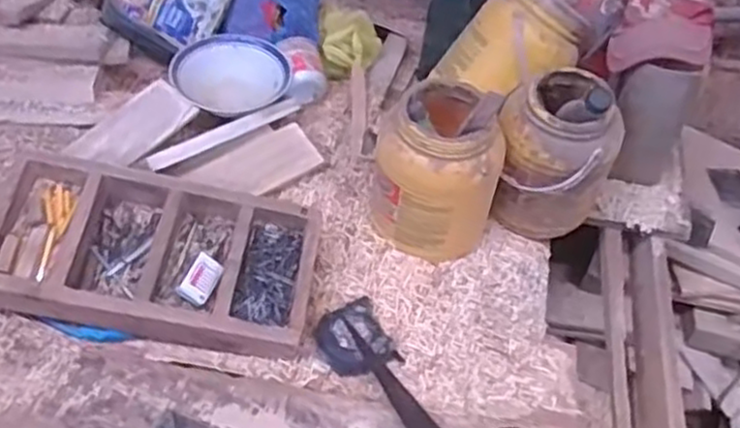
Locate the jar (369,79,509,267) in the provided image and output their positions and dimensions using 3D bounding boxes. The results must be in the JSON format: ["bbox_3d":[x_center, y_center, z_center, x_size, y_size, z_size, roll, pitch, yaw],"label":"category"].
[{"bbox_3d":[0.093,-0.060,0.946,0.141,0.230,0.139,3,43,-3],"label":"jar"}]

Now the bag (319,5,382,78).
[{"bbox_3d":[-0.030,-0.289,1.199,0.100,0.069,0.124,5,43,0],"label":"bag"}]

